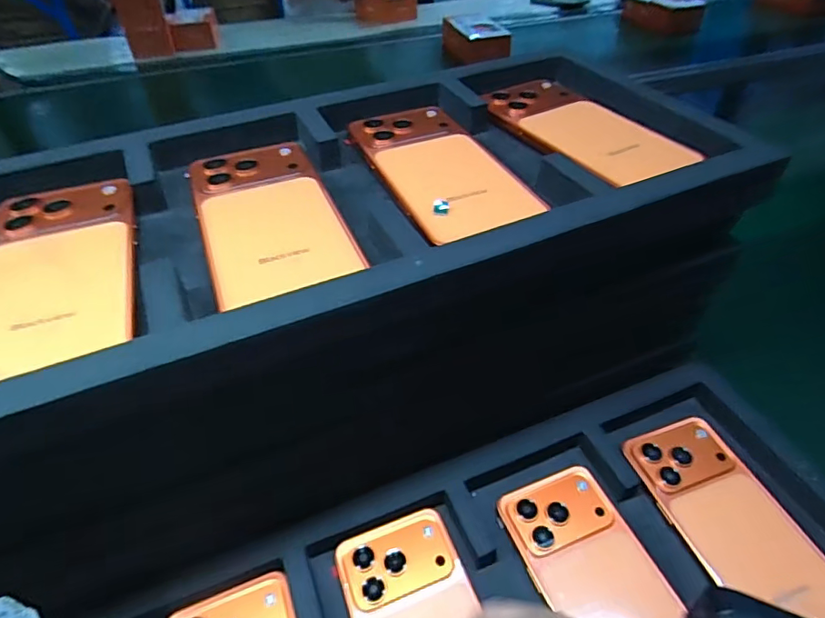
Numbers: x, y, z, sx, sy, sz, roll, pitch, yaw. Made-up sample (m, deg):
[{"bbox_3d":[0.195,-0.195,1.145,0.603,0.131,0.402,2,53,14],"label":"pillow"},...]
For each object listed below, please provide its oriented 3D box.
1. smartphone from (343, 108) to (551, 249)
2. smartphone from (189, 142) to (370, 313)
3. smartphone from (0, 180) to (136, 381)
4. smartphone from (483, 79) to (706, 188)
[{"bbox_3d":[0.016,-0.094,0.330,0.075,0.012,0.148,-16,44,-16],"label":"smartphone"},{"bbox_3d":[-0.083,-0.057,0.297,0.076,0.012,0.141,-16,44,-16],"label":"smartphone"},{"bbox_3d":[-0.183,-0.022,0.261,0.075,0.009,0.154,-17,45,-15],"label":"smartphone"},{"bbox_3d":[0.126,-0.134,0.371,0.093,0.012,0.161,-19,45,-19],"label":"smartphone"}]

